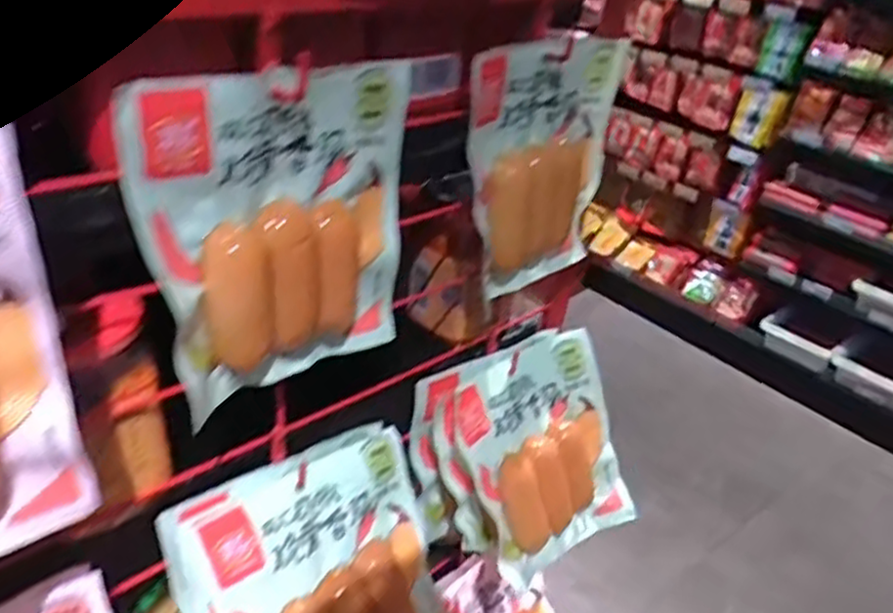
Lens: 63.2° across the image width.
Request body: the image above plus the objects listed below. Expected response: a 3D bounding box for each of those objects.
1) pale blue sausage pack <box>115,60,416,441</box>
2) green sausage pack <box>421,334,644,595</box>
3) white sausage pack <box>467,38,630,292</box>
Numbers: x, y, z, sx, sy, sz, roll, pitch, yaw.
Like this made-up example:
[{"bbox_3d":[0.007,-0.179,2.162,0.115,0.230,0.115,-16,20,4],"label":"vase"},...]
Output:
[{"bbox_3d":[-0.068,-0.032,0.320,0.020,0.137,0.129,29,38,34],"label":"pale blue sausage pack"},{"bbox_3d":[0.061,0.100,0.503,0.123,0.150,0.031,-24,10,-31],"label":"green sausage pack"},{"bbox_3d":[0.055,-0.080,0.423,0.018,0.143,0.118,30,39,35],"label":"white sausage pack"}]

